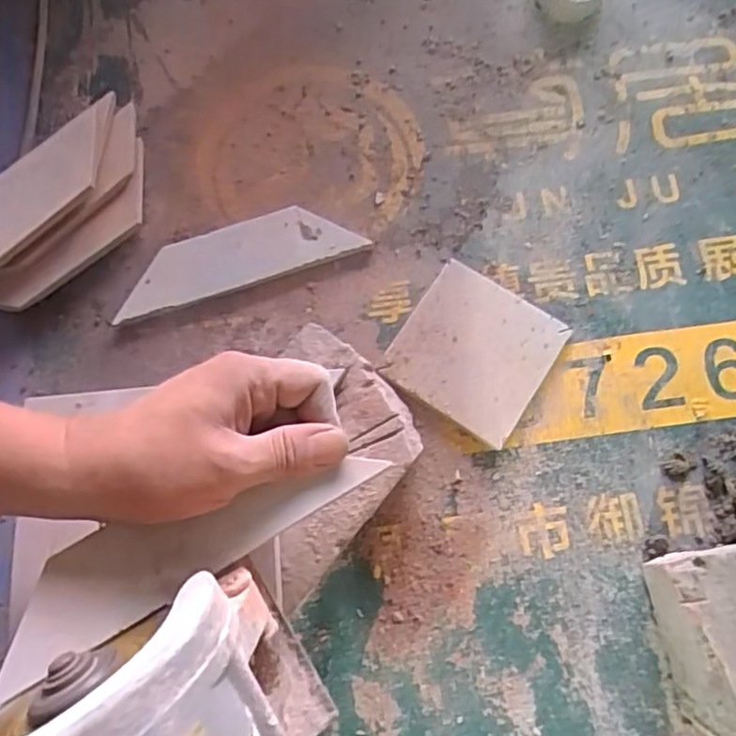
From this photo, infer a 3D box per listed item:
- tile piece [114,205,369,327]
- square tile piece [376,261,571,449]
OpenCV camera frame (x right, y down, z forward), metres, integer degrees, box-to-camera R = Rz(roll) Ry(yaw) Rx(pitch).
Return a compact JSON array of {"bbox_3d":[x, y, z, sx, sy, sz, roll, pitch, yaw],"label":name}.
[{"bbox_3d":[-0.094,-0.080,0.469,0.171,0.011,0.048,-18,75,-4],"label":"tile piece"},{"bbox_3d":[0.073,-0.012,0.449,0.097,0.013,0.100,32,77,9],"label":"square tile piece"}]

